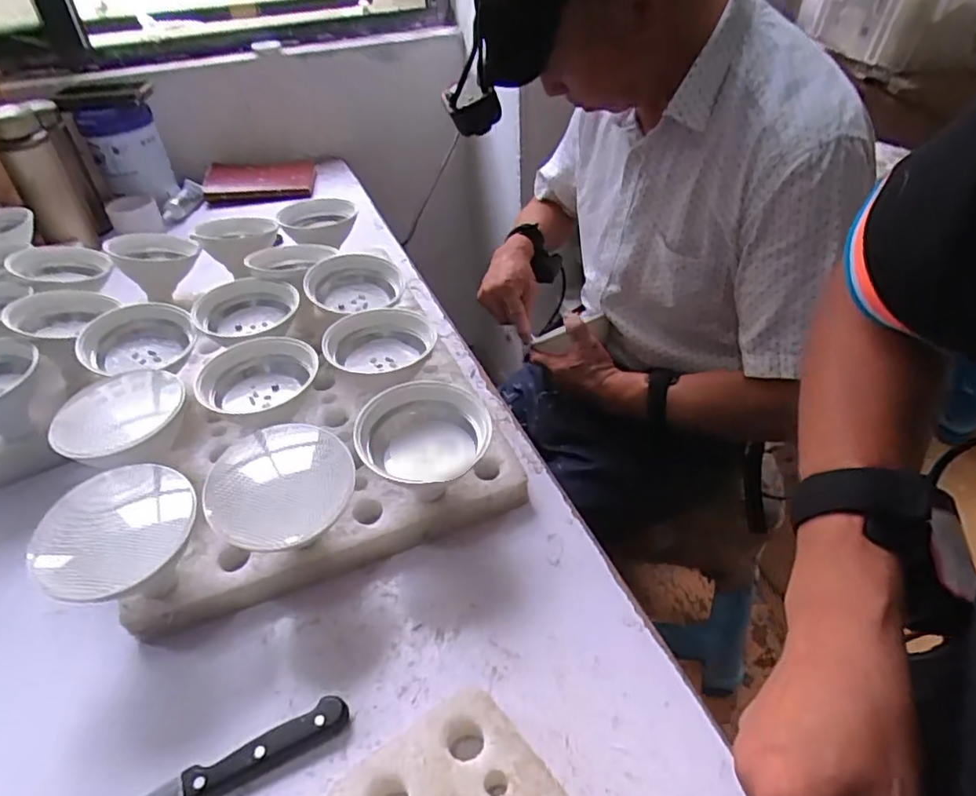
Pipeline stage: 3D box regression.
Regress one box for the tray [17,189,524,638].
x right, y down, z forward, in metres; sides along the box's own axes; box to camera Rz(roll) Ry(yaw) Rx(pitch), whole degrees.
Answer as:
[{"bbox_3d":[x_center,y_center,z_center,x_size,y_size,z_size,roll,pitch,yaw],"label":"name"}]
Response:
[{"bbox_3d":[-0.227,-0.053,0.719,0.393,0.129,0.566,-16,43,-13],"label":"tray"}]

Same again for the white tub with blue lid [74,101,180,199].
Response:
[{"bbox_3d":[-0.668,-0.457,1.137,0.123,0.154,0.101,-19,43,-16],"label":"white tub with blue lid"}]

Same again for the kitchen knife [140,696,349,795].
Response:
[{"bbox_3d":[-0.216,0.272,0.422,0.240,0.016,0.029,-20,44,-18],"label":"kitchen knife"}]

